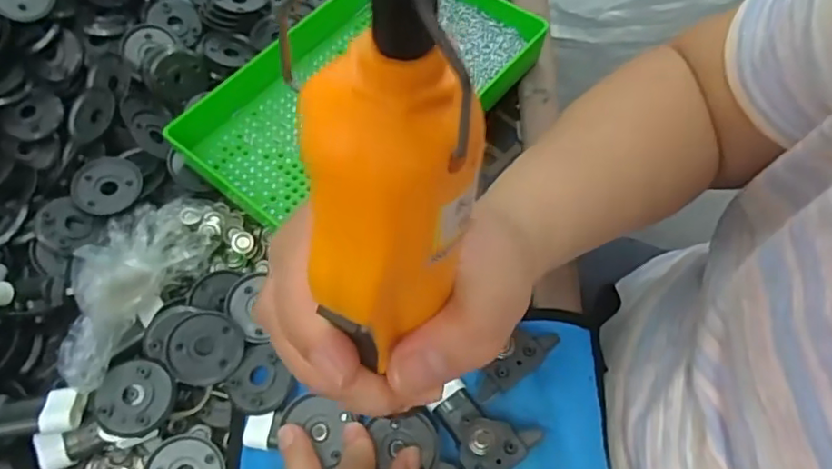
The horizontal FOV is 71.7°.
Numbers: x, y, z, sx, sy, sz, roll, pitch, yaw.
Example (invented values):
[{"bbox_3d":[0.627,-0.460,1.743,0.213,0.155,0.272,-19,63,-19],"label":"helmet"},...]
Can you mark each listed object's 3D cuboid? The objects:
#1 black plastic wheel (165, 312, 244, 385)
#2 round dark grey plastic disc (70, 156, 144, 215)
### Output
[{"bbox_3d":[-0.123,0.066,0.335,0.040,0.008,0.040,27,79,-17],"label":"black plastic wheel"},{"bbox_3d":[-0.205,-0.033,0.381,0.041,0.007,0.042,1,64,-1],"label":"round dark grey plastic disc"}]

